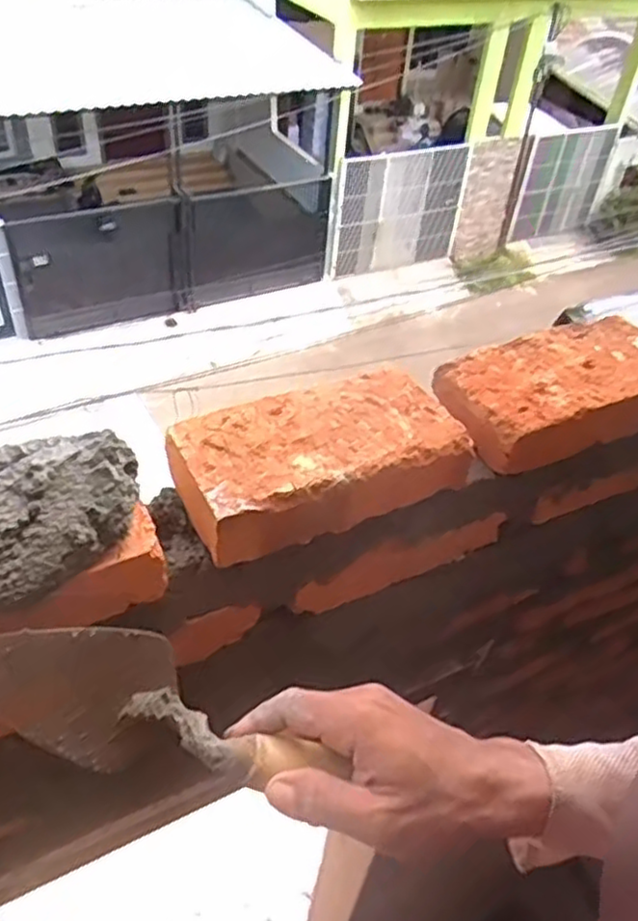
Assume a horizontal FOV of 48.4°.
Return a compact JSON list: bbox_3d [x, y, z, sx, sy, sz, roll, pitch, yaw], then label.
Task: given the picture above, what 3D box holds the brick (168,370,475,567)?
[{"bbox_3d":[0.001,-0.007,0.494,0.203,0.049,0.105,-18,49,-23],"label":"brick"}]

